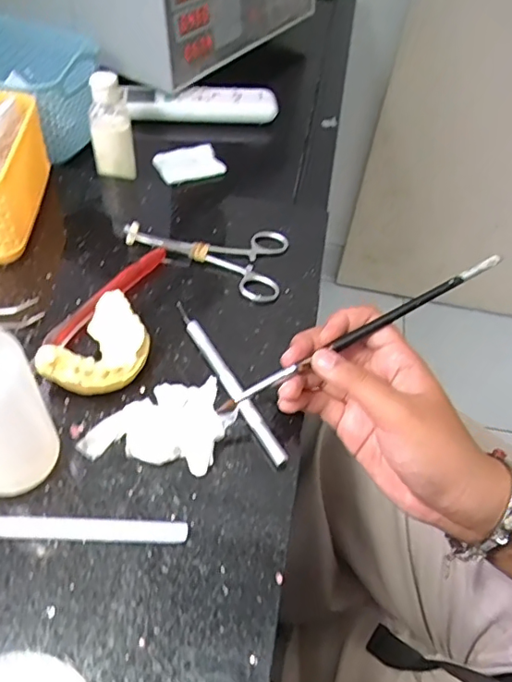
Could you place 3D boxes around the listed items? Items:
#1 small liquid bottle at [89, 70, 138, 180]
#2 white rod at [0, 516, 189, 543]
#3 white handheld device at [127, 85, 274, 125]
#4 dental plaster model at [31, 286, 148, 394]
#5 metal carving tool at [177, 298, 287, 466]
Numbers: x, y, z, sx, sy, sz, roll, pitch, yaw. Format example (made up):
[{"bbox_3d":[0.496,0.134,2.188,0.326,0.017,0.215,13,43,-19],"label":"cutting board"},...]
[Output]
[{"bbox_3d":[-0.122,-0.180,0.452,0.033,0.081,0.024,-8,52,-13],"label":"small liquid bottle"},{"bbox_3d":[-0.104,0.093,0.267,0.138,0.005,0.010,4,50,-3],"label":"white rod"},{"bbox_3d":[-0.058,-0.254,0.572,0.157,0.025,0.035,-1,50,-7],"label":"white handheld device"},{"bbox_3d":[-0.092,0.006,0.324,0.050,0.029,0.066,30,53,18],"label":"dental plaster model"},{"bbox_3d":[-0.020,0.021,0.333,0.008,0.009,0.137,-22,56,-23],"label":"metal carving tool"}]

